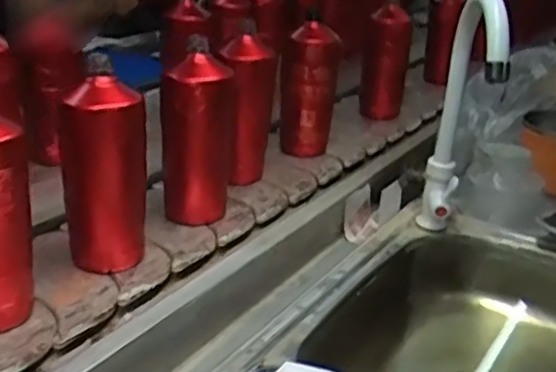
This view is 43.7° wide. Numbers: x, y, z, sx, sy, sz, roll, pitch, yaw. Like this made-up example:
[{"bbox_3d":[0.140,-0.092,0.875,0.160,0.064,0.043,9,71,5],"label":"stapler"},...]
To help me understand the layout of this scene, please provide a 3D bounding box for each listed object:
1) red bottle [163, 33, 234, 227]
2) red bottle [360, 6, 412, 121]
[{"bbox_3d":[-0.093,-0.062,0.807,0.074,0.198,0.067,5,24,2],"label":"red bottle"},{"bbox_3d":[0.190,-0.214,1.213,0.076,0.178,0.061,9,24,0],"label":"red bottle"}]

